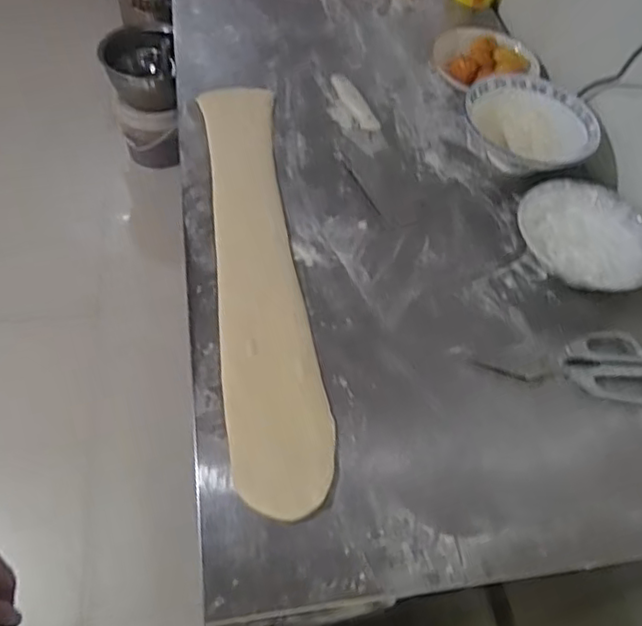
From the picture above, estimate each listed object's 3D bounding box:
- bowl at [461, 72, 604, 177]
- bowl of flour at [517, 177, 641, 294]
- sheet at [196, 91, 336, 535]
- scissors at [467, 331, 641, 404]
[{"bbox_3d":[0.306,-0.275,0.936,0.182,0.072,0.182,3,55,-4],"label":"bowl"},{"bbox_3d":[0.343,-0.099,0.819,0.181,0.047,0.151,23,56,10],"label":"bowl of flour"},{"bbox_3d":[-0.081,-0.069,0.777,0.104,0.022,0.609,-6,54,-8],"label":"sheet"},{"bbox_3d":[0.283,0.052,0.731,0.206,0.006,0.089,11,55,1],"label":"scissors"}]

